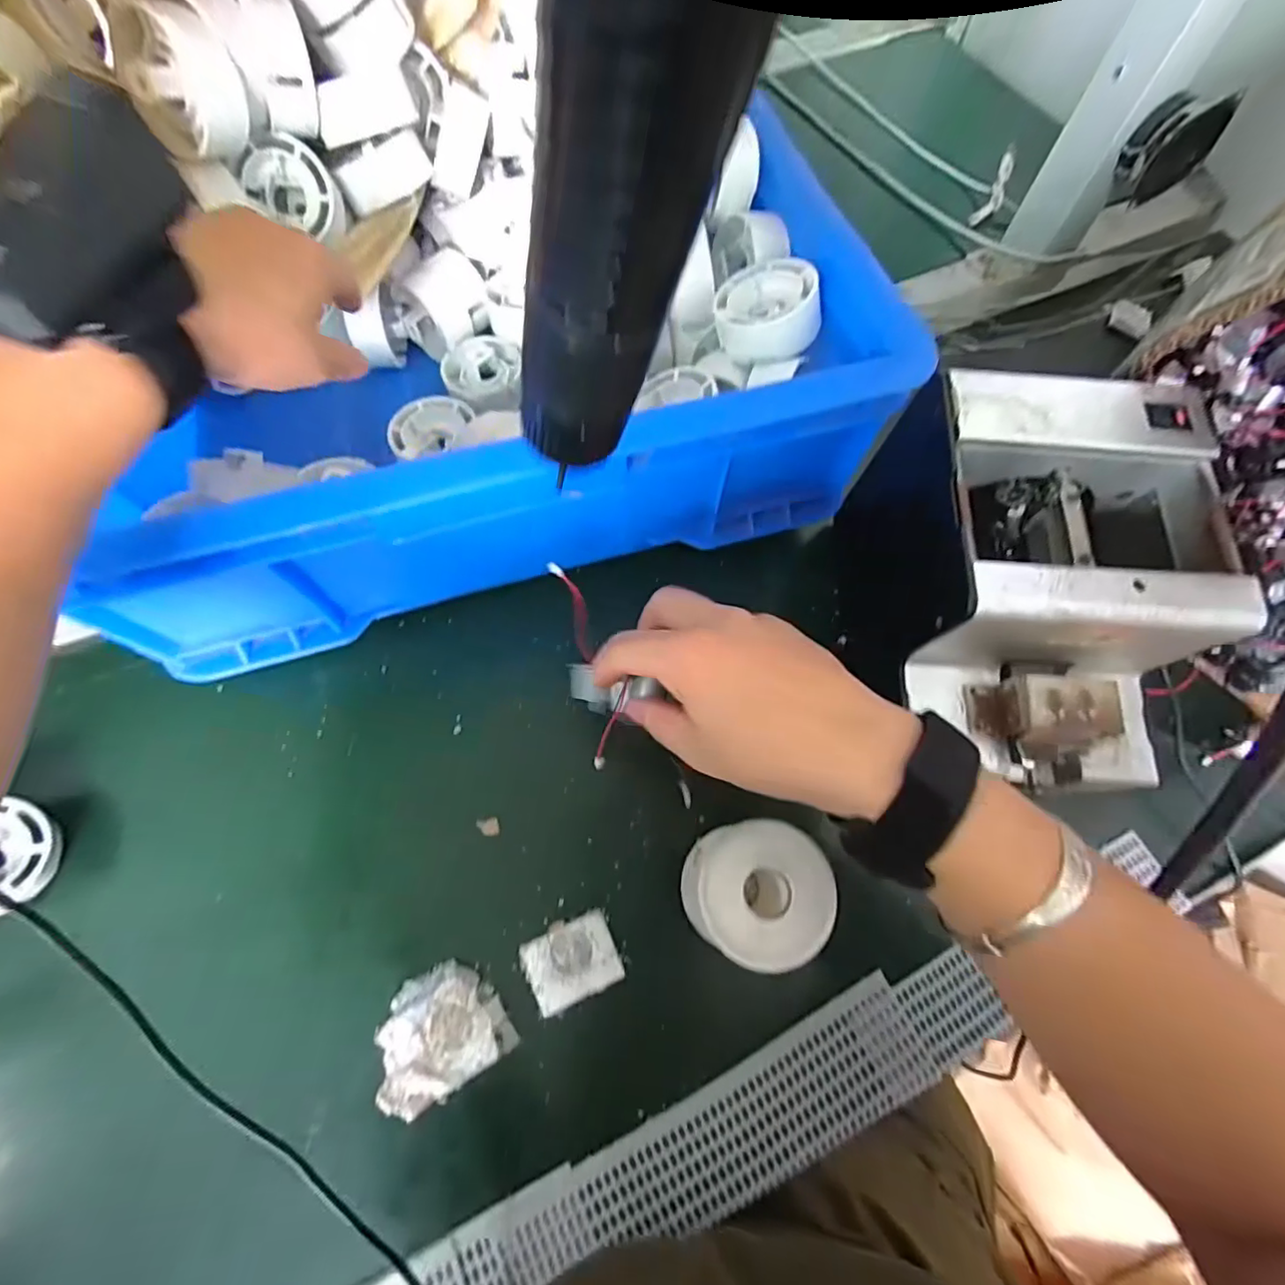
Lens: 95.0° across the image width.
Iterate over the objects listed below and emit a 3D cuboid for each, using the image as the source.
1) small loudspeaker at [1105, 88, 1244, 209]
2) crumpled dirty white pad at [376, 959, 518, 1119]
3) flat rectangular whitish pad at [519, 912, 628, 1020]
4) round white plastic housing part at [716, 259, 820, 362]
[{"bbox_3d":[0.350,-0.329,0.390,0.056,0.057,0.027,-22,71,-11],"label":"small loudspeaker"},{"bbox_3d":[-0.104,0.198,0.297,0.065,0.006,0.053,-32,73,-14],"label":"crumpled dirty white pad"},{"bbox_3d":[-0.037,0.168,0.311,0.047,0.004,0.037,-22,71,-11],"label":"flat rectangular whitish pad"},{"bbox_3d":[0.067,-0.176,0.314,0.051,0.023,0.051,-9,61,17],"label":"round white plastic housing part"}]

